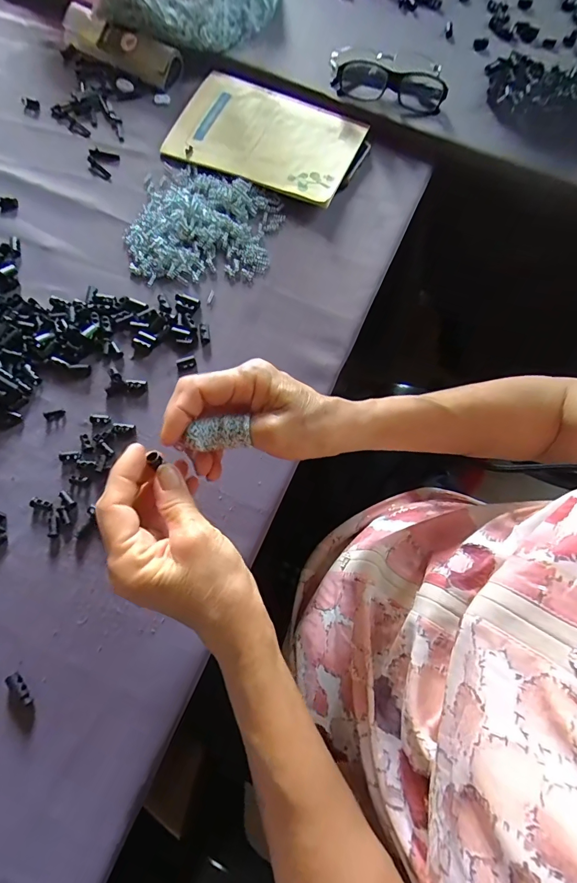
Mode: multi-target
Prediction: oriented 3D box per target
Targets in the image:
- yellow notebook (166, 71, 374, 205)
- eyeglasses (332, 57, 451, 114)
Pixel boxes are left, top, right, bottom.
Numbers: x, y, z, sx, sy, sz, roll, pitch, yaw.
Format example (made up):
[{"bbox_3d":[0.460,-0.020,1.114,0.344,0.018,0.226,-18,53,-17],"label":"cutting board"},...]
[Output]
[{"bbox_3d":[-0.024,-0.352,0.454,0.201,0.012,0.142,23,72,6],"label":"yellow notebook"},{"bbox_3d":[0.117,-0.415,0.461,0.135,0.028,0.041,11,71,2],"label":"eyeglasses"}]

